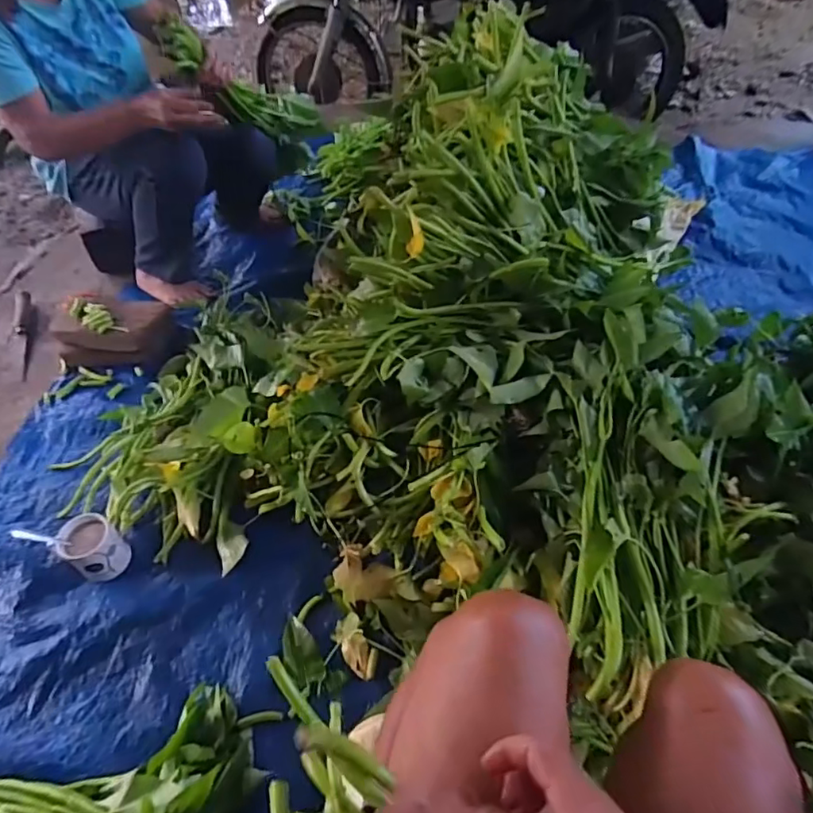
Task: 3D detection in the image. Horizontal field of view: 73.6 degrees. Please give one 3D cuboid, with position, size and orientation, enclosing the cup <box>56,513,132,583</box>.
[{"bbox_3d":[-0.527,0.235,0.914,0.092,0.076,0.081,27,55,21],"label":"cup"}]

